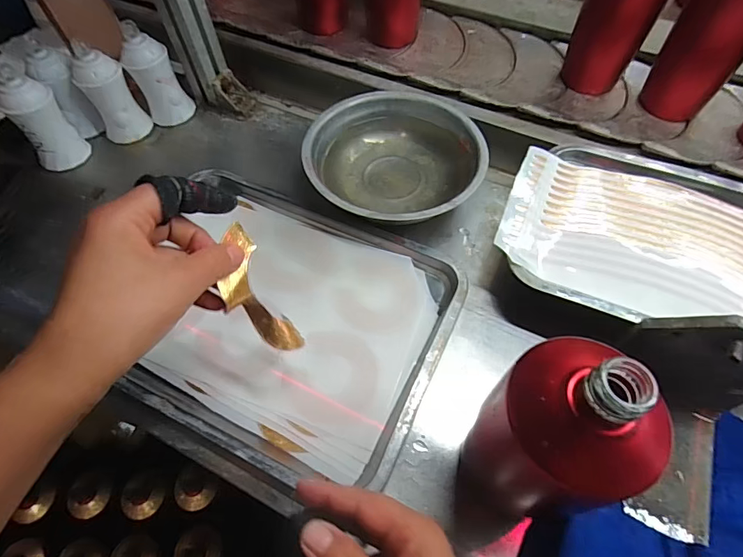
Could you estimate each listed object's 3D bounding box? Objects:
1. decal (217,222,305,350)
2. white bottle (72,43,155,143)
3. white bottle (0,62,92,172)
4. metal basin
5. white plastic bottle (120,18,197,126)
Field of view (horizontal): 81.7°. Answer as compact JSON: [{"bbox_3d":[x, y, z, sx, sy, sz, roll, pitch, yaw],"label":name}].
[{"bbox_3d":[-0.083,0.016,0.312,0.035,0.107,0.033,-25,41,-13],"label":"decal"},{"bbox_3d":[-0.324,-0.224,0.532,0.059,0.099,0.051,-35,71,-15],"label":"white bottle"},{"bbox_3d":[-0.389,-0.183,0.507,0.052,0.108,0.045,-25,62,-13],"label":"white bottle"},{"bbox_3d":[0.028,-0.132,0.493,0.192,0.048,0.189,0,66,0],"label":"metal basin"},{"bbox_3d":[-0.274,-0.253,0.546,0.057,0.103,0.054,18,67,7],"label":"white plastic bottle"}]

